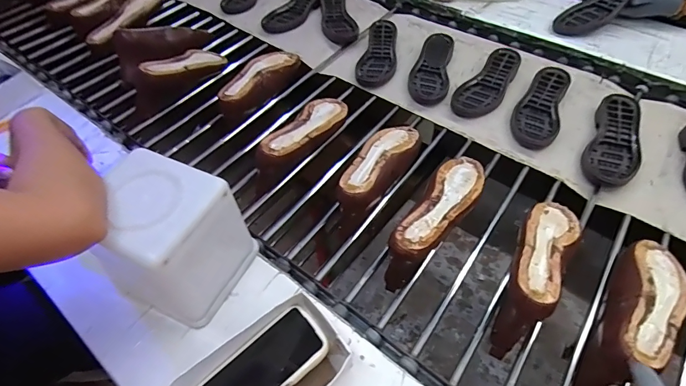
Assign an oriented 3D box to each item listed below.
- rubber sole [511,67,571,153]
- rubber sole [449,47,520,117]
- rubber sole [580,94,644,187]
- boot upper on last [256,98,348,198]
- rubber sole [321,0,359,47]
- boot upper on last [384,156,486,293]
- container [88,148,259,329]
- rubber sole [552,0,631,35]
[{"bbox_3d":[0.410,-0.183,0.814,0.086,0.035,0.241,21,55,17],"label":"rubber sole"},{"bbox_3d":[0.322,-0.244,0.869,0.090,0.035,0.228,31,59,23],"label":"rubber sole"},{"bbox_3d":[0.520,-0.104,0.749,0.084,0.033,0.231,24,56,19],"label":"rubber sole"},{"bbox_3d":[-0.073,-0.104,0.752,0.076,0.080,0.251,25,57,20],"label":"boot upper on last"},{"bbox_3d":[-0.020,-0.493,1.094,0.088,0.025,0.250,-11,52,-6],"label":"rubber sole"},{"bbox_3d":[0.158,0.048,0.654,0.079,0.115,0.238,27,57,22],"label":"boot upper on last"},{"bbox_3d":[-0.224,0.061,0.511,0.151,0.169,0.137,19,55,16],"label":"container"},{"bbox_3d":[0.631,-0.459,0.957,0.233,0.024,0.097,-35,54,9],"label":"rubber sole"}]

